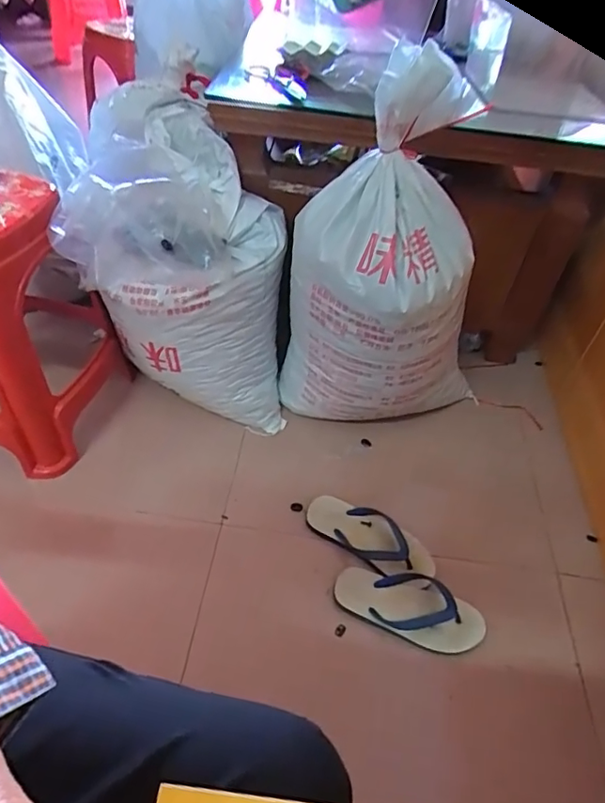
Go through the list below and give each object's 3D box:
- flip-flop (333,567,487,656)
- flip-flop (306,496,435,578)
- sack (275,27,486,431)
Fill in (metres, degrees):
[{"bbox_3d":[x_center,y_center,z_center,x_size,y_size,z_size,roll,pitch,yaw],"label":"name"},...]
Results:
[{"bbox_3d":[0.174,0.327,0.849,0.241,0.050,0.101,16,46,10],"label":"flip-flop"},{"bbox_3d":[0.119,0.234,0.928,0.240,0.044,0.099,28,49,20],"label":"flip-flop"},{"bbox_3d":[0.156,-0.230,0.939,0.338,0.632,0.248,25,49,18],"label":"sack"}]

